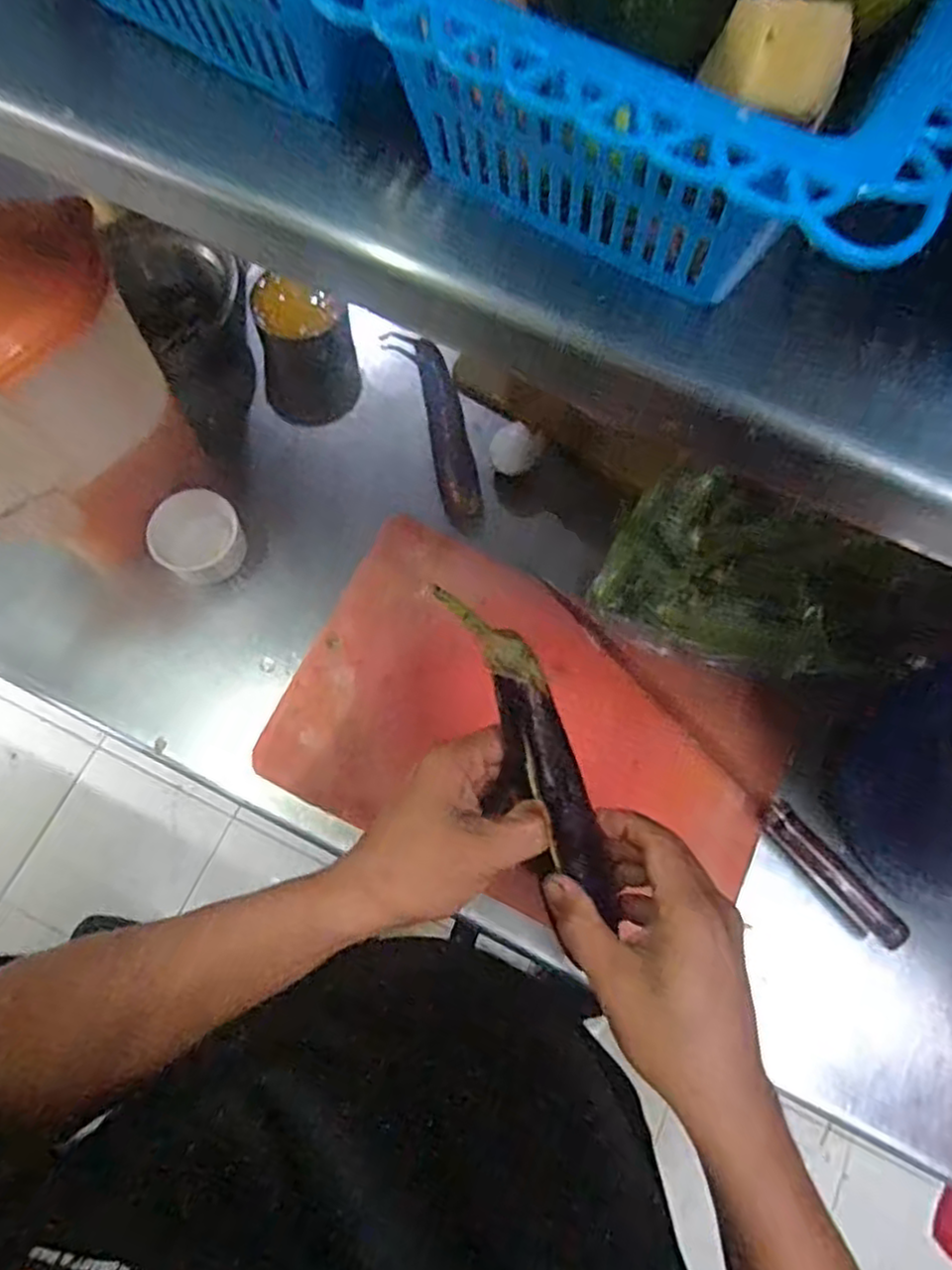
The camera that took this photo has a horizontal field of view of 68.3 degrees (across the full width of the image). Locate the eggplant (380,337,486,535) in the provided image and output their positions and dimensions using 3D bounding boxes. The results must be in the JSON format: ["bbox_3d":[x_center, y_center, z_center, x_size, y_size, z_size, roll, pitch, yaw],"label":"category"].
[{"bbox_3d":[-0.031,-0.185,0.616,0.042,0.031,0.197,-19,74,-8],"label":"eggplant"}]

